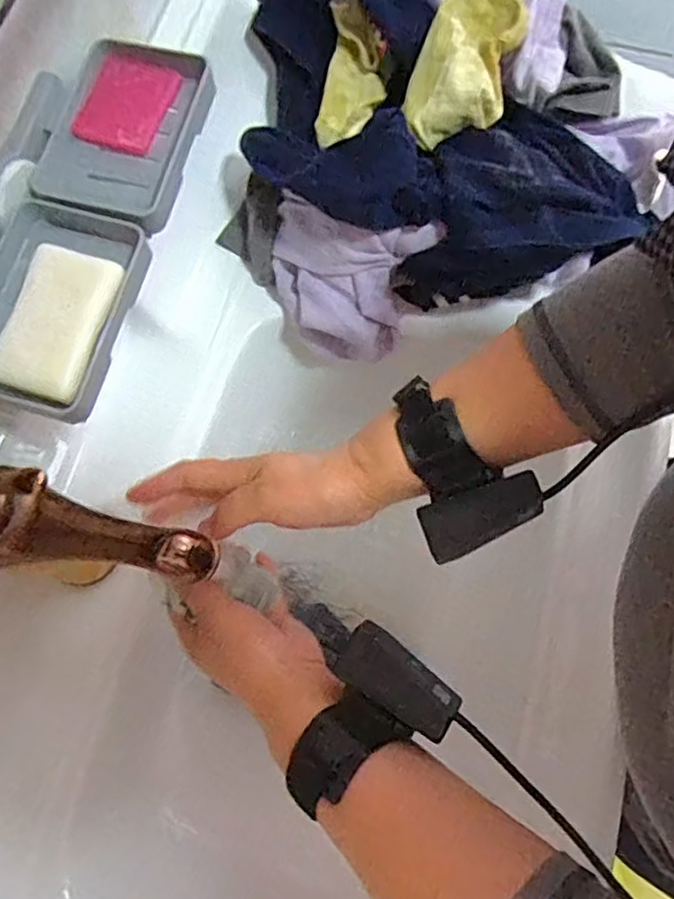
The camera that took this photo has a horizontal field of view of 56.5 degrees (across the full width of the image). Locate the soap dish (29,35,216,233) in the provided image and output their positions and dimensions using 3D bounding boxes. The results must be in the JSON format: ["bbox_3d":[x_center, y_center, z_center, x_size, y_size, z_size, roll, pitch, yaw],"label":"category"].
[{"bbox_3d":[-0.144,-0.214,0.422,0.094,0.021,0.136,12,75,4],"label":"soap dish"}]

